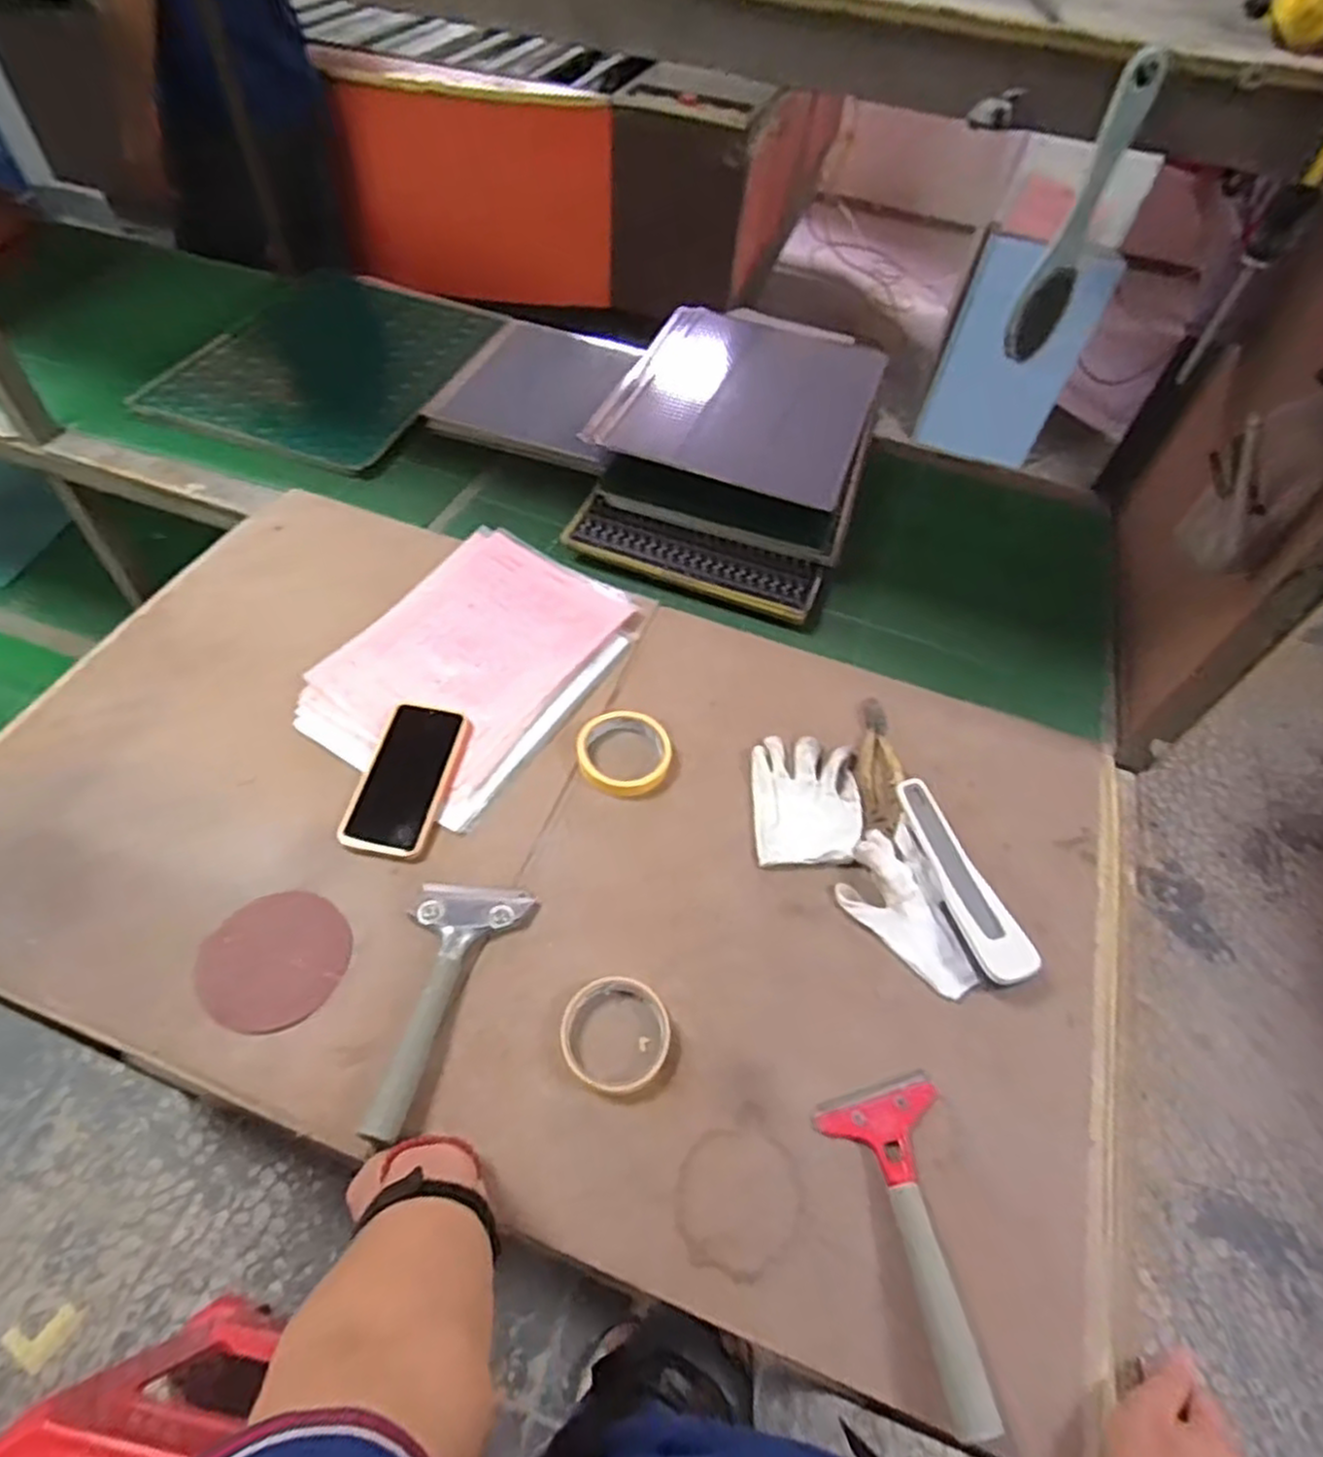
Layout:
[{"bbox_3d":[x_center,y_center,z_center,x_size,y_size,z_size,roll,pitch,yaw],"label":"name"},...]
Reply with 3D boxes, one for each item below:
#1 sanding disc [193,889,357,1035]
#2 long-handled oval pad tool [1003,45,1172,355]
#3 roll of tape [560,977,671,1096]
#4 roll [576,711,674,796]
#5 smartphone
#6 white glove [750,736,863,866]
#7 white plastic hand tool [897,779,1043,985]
[{"bbox_3d":[-0.318,0.188,0.615,0.113,0.004,0.111,2,53,-2],"label":"sanding disc"},{"bbox_3d":[0.269,-0.329,0.485,0.031,0.163,0.032,23,57,12],"label":"long-handled oval pad tool"},{"bbox_3d":[-0.036,0.244,0.596,0.085,0.016,0.086,2,55,-3],"label":"roll of tape"},{"bbox_3d":[-0.036,0.028,0.757,0.095,0.021,0.098,2,55,-3],"label":"roll"},{"bbox_3d":[-0.244,0.045,0.725,0.083,0.010,0.164,9,55,2],"label":"smartphone"},{"bbox_3d":[0.145,0.068,0.748,0.106,0.018,0.140,0,55,-4],"label":"white glove"},{"bbox_3d":[0.273,0.139,0.689,0.050,0.036,0.197,-14,57,-13],"label":"white plastic hand tool"}]

